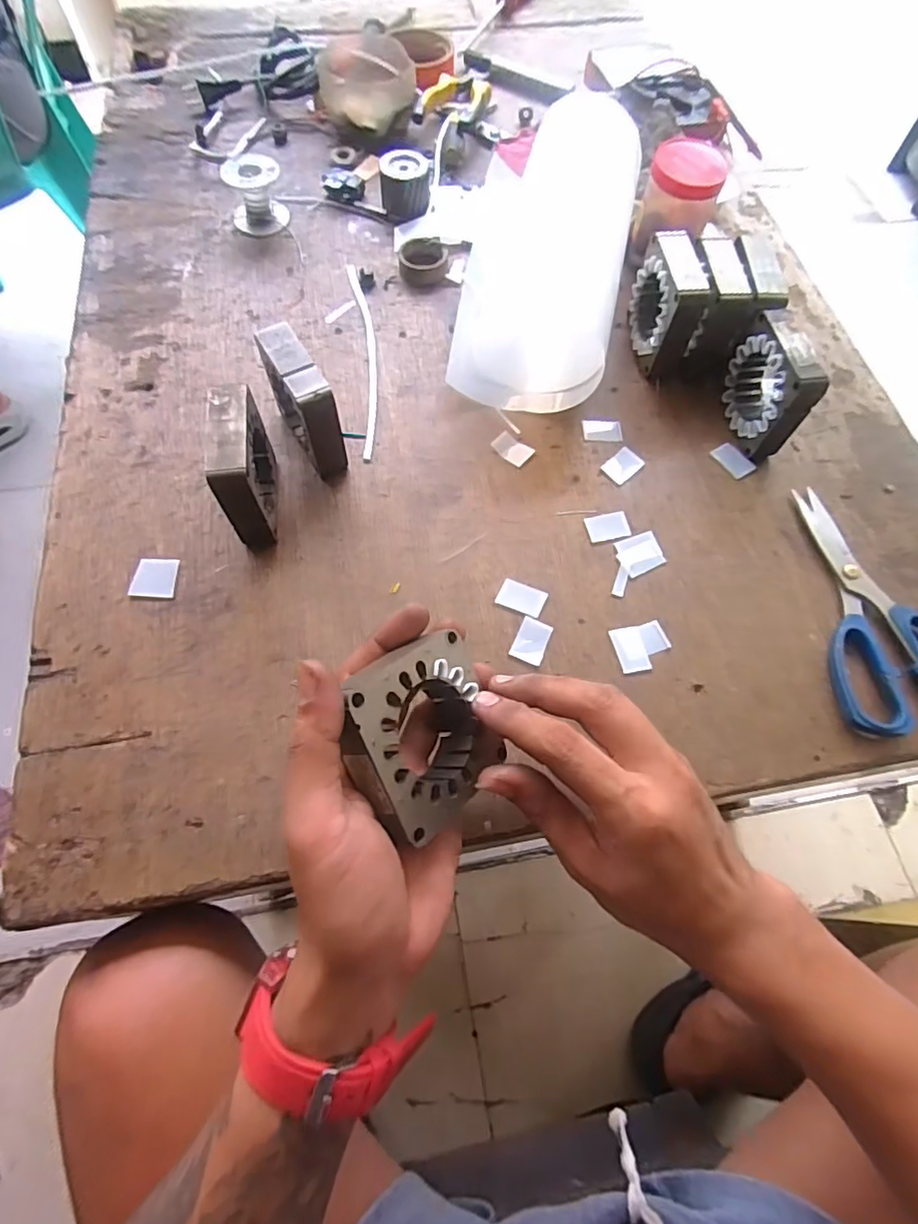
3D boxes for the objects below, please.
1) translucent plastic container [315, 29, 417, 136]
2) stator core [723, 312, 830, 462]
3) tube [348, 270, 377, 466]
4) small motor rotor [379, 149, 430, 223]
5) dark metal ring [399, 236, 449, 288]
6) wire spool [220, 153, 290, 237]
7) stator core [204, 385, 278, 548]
[{"bbox_3d":[-0.092,-0.527,0.578,0.092,0.049,0.104,-4,66,-4],"label":"translucent plastic container"},{"bbox_3d":[0.219,-0.160,0.408,0.024,0.074,0.074,-6,66,-5],"label":"stator core"},{"bbox_3d":[-0.074,-0.207,0.457,0.017,0.004,0.207,-6,66,-5],"label":"tube"},{"bbox_3d":[-0.049,-0.386,0.521,0.045,0.037,0.045,-2,66,-3],"label":"small motor rotor"},{"bbox_3d":[-0.030,-0.307,0.499,0.041,0.016,0.050,0,66,-2],"label":"dark metal ring"},{"bbox_3d":[-0.179,-0.369,0.504,0.046,0.043,0.047,-18,68,-10],"label":"wire spool"},{"bbox_3d":[-0.134,-0.092,0.365,0.023,0.080,0.083,-6,66,-5],"label":"stator core"}]

